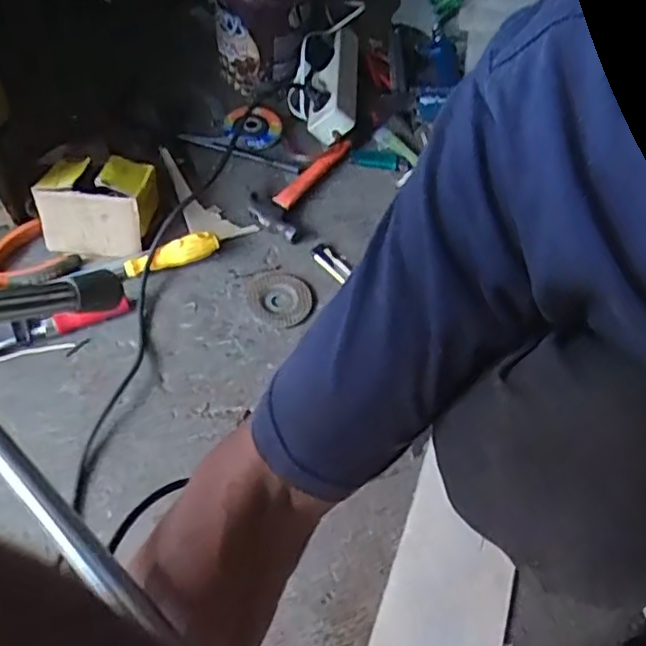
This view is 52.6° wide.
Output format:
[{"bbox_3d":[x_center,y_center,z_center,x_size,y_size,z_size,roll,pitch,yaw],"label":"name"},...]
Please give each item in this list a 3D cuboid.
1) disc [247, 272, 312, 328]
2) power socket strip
[{"bbox_3d":[-0.051,-0.030,0.763,0.071,0.005,0.081,-12,56,-14],"label":"disc"},{"bbox_3d":[0.018,-0.357,0.979,0.069,0.056,0.214,5,54,-2],"label":"power socket strip"}]

